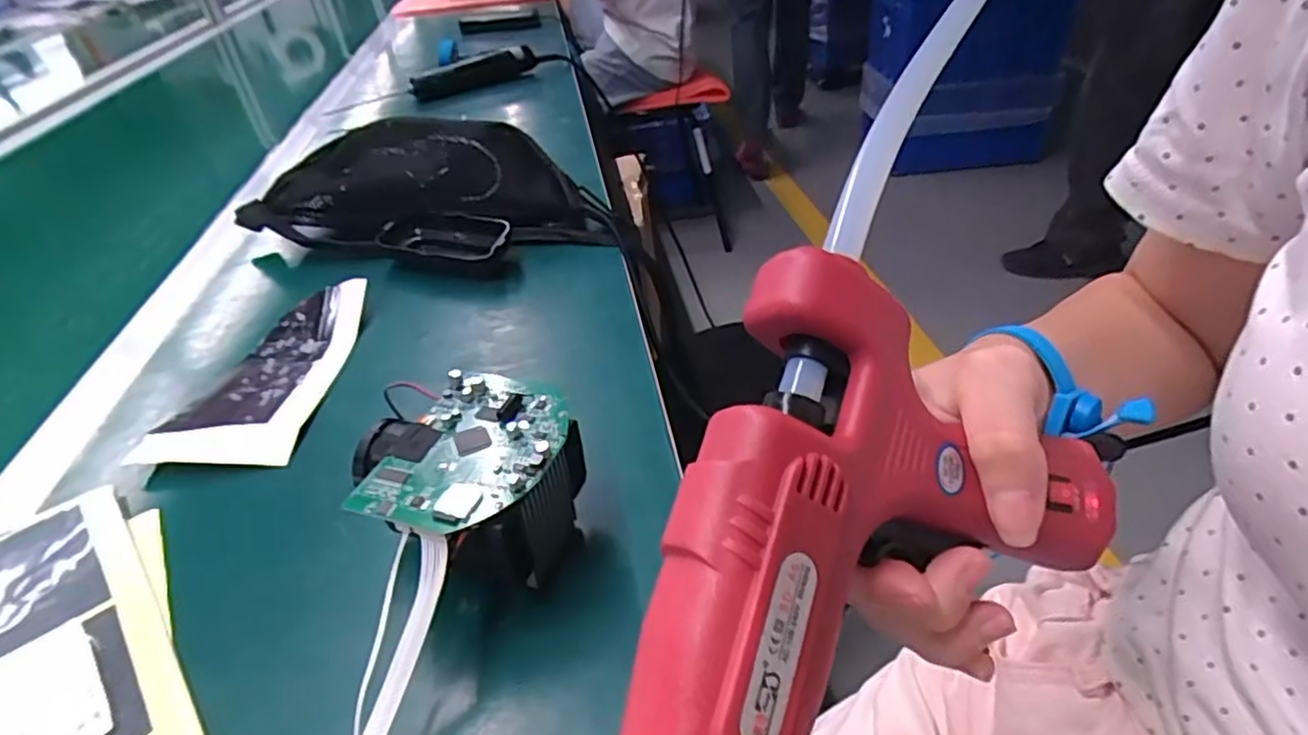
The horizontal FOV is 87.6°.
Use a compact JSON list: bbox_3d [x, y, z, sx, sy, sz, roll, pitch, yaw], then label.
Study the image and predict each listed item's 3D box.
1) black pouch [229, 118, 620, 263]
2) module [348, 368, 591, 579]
[{"bbox_3d":[-0.194,-0.158,0.590,0.310,0.085,0.141,7,39,14],"label":"black pouch"},{"bbox_3d":[-0.080,0.058,0.315,0.097,0.070,0.103,-29,43,-29],"label":"module"}]

